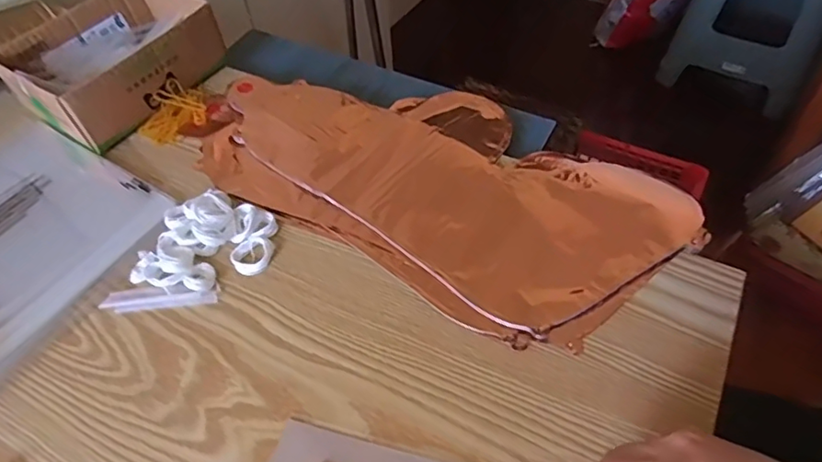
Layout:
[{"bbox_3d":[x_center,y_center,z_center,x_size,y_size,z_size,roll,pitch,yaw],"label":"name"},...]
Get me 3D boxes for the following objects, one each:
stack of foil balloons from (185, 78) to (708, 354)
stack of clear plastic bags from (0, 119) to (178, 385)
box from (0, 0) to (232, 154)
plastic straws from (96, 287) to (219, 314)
[{"bbox_3d":[0.012,-0.055,0.511,0.430,0.019,0.217,27,59,22],"label":"stack of foil balloons"},{"bbox_3d":[-0.355,0.001,0.495,0.229,0.010,0.208,24,58,20],"label":"stack of clear plastic bags"},{"bbox_3d":[-0.314,-0.183,0.595,0.150,0.063,0.186,28,59,22],"label":"box"},{"bbox_3d":[-0.199,0.053,0.447,0.089,0.006,0.019,-6,52,-1],"label":"plastic straws"}]

